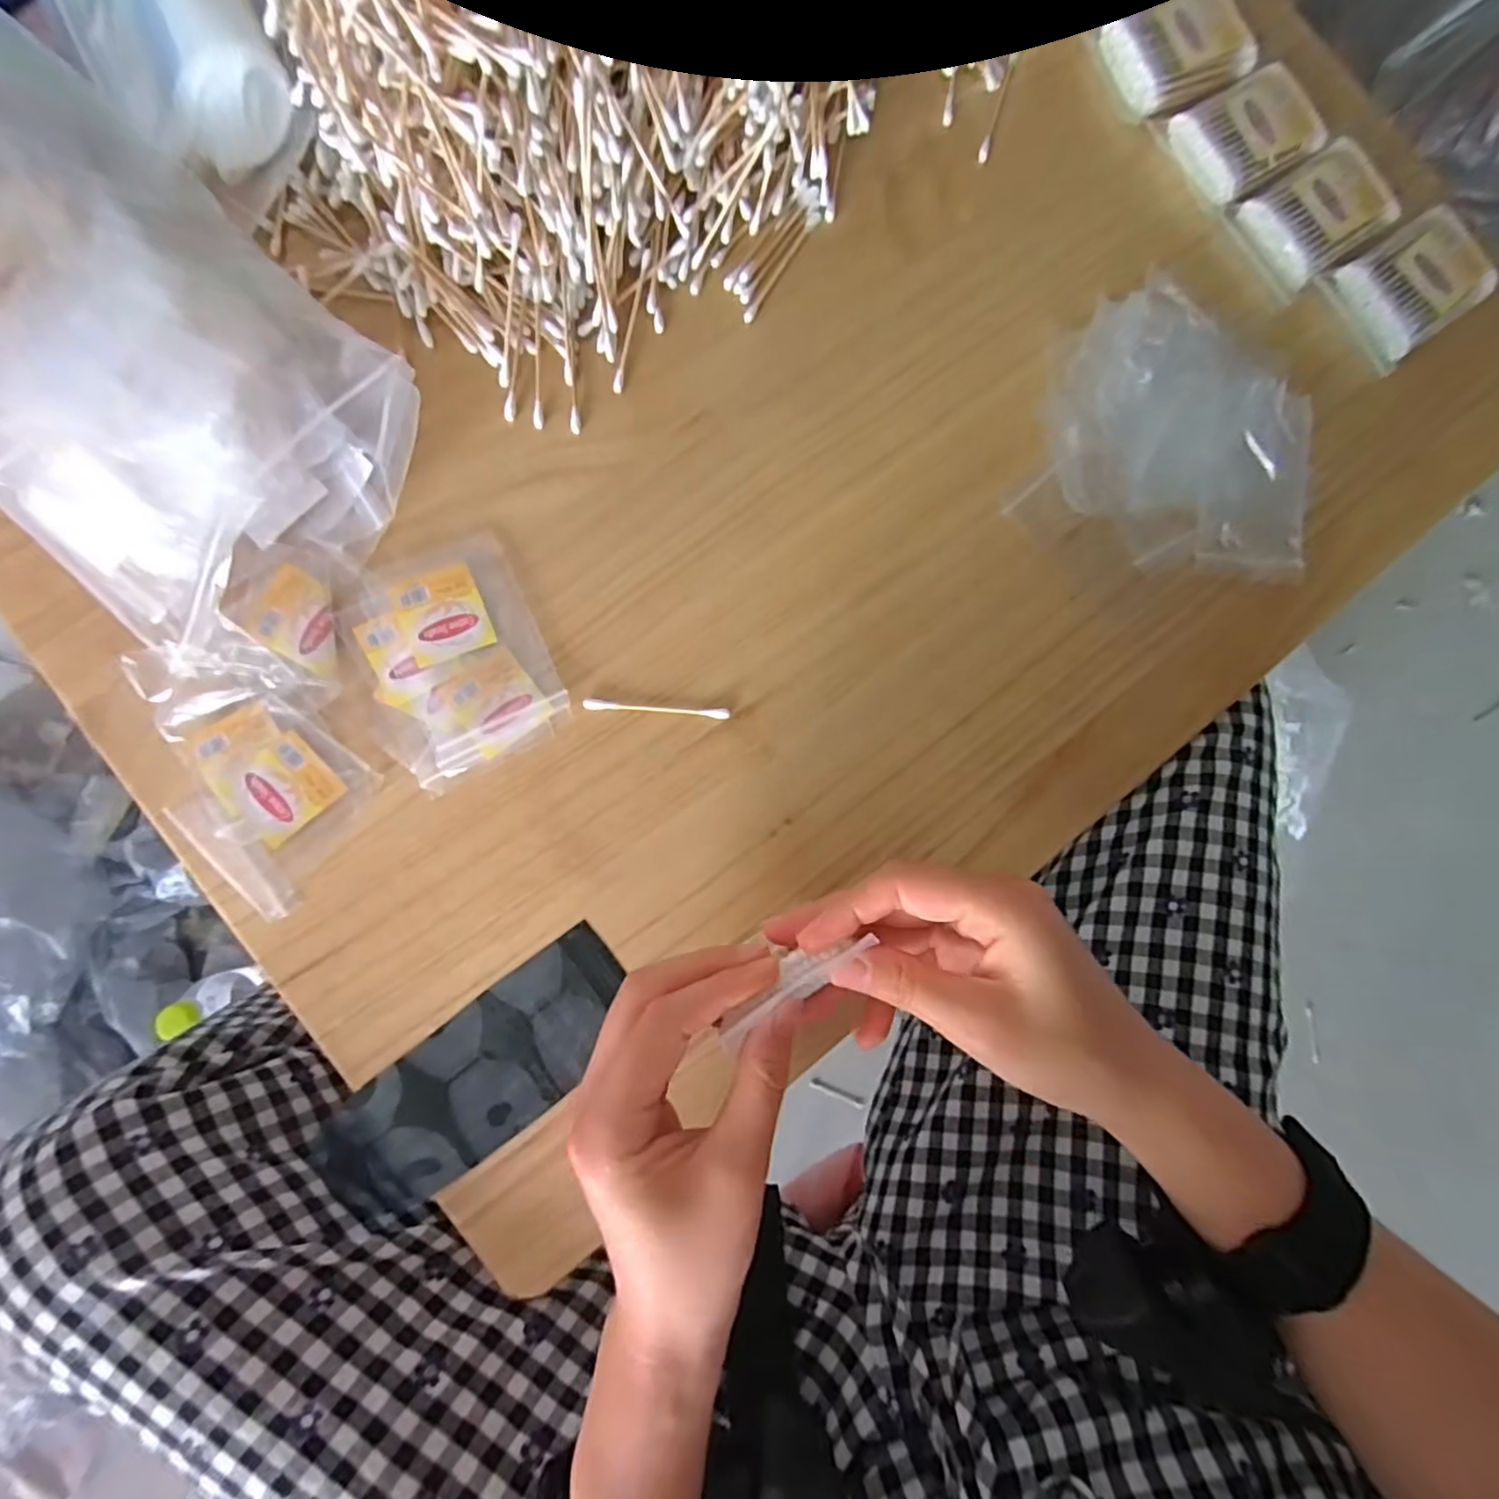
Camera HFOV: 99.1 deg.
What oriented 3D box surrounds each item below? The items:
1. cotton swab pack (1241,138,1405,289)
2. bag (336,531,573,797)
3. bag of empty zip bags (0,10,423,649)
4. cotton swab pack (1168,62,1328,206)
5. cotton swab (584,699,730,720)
[{"bbox_3d":[0.320,-0.302,0.359,0.082,0.016,0.056,-35,88,-6],"label":"cotton swab pack"},{"bbox_3d":[-0.145,-0.044,0.312,0.087,0.007,0.108,-24,87,-6],"label":"bag"},{"bbox_3d":[-0.299,-0.191,0.291,0.285,0.052,0.167,45,84,1],"label":"bag of empty zip bags"},{"bbox_3d":[0.282,-0.348,0.361,0.078,0.015,0.057,-29,87,-6],"label":"cotton swab pack"},{"bbox_3d":[-0.046,-0.020,0.318,0.071,0.004,0.005,4,85,-3],"label":"cotton swab"}]

